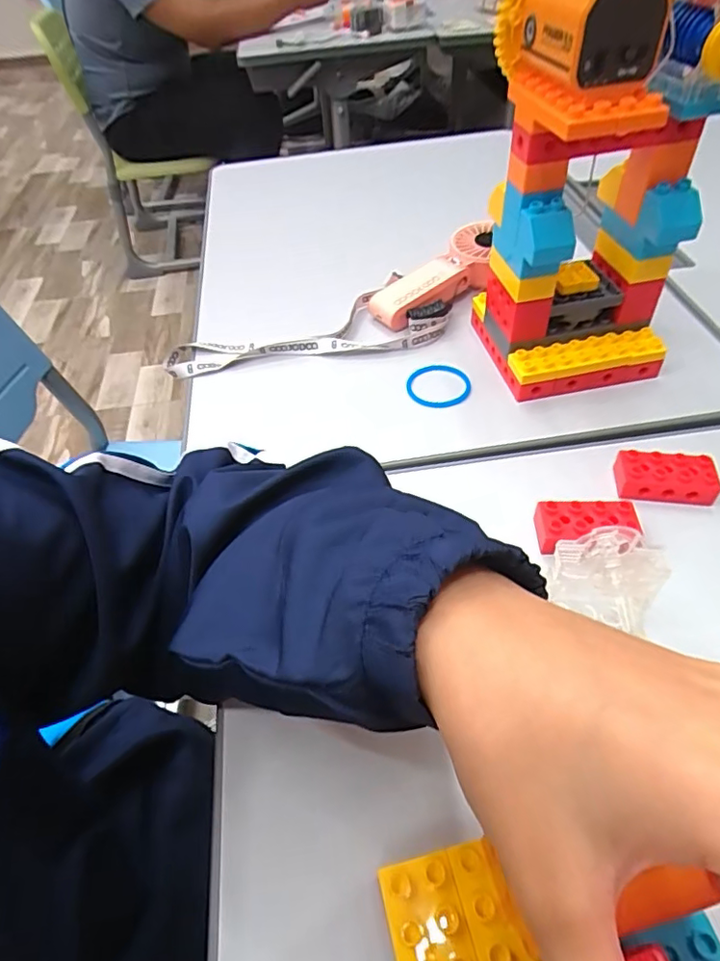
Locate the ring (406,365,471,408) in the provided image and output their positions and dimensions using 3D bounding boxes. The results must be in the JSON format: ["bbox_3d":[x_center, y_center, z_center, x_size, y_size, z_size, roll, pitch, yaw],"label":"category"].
[{"bbox_3d":[0.069,-0.085,0.493,0.056,0.007,0.055,-2,49,3],"label":"ring"}]

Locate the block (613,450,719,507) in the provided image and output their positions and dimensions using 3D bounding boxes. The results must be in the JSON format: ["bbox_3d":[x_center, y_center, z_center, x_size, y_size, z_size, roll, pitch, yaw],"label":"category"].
[{"bbox_3d":[0.217,-0.002,0.400,0.067,0.021,0.031,3,50,7],"label":"block"}]

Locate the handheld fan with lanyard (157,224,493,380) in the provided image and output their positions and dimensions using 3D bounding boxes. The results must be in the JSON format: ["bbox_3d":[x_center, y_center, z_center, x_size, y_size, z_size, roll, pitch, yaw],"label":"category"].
[{"bbox_3d":[-0.013,-0.163,0.544,0.351,0.038,0.112,-19,51,-12],"label":"handheld fan with lanyard"}]

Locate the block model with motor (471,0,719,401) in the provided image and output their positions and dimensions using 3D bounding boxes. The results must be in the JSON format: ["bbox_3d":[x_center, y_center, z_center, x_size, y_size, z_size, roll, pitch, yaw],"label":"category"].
[{"bbox_3d":[0.173,-0.201,0.413,0.127,0.263,0.105,-10,49,-4],"label":"block model with motor"}]

